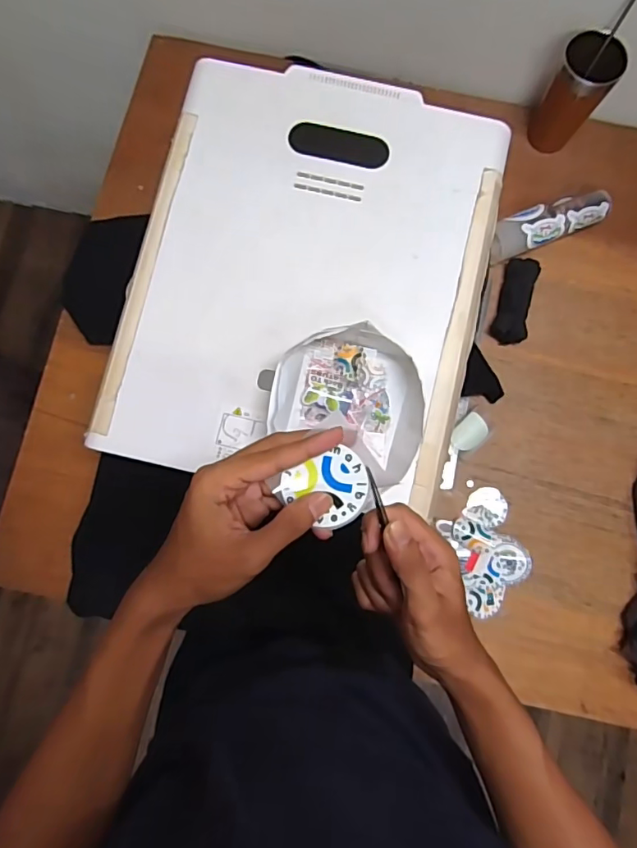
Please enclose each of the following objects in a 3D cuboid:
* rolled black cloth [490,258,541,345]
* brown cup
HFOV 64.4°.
[{"bbox_3d":[0.292,-0.182,0.749,0.046,0.022,0.128,15,81,0],"label":"rolled black cloth"},{"bbox_3d":[0.368,-0.467,0.733,0.078,0.156,0.073,0,82,-2],"label":"brown cup"}]

